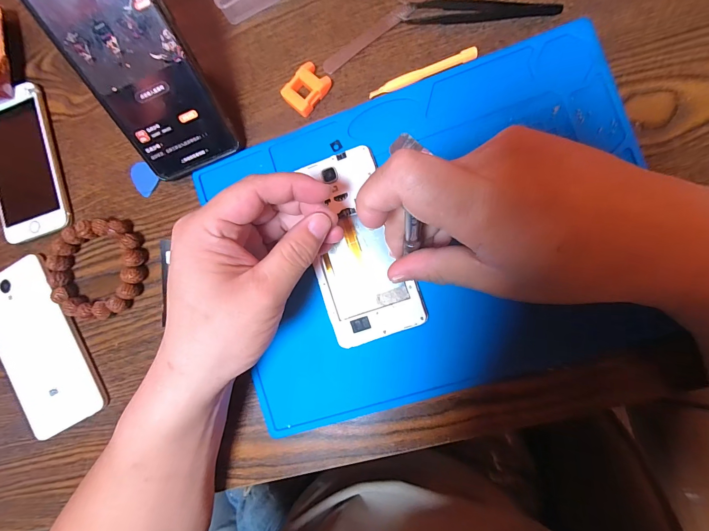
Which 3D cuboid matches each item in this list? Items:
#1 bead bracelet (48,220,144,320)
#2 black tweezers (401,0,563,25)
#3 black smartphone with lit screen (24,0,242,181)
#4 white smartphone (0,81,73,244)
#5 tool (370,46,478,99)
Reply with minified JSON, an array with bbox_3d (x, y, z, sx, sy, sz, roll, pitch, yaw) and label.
[{"bbox_3d":[-0.217,0.003,0.278,0.089,0.016,0.079,-25,86,7],"label":"bead bracelet"},{"bbox_3d":[0.095,-0.193,0.244,0.107,0.004,0.018,1,89,8],"label":"black tweezers"},{"bbox_3d":[-0.151,-0.142,0.219,0.073,0.008,0.160,-20,126,7],"label":"black smartphone with lit screen"},{"bbox_3d":[-0.298,-0.089,0.292,0.069,0.009,0.129,-17,87,7],"label":"white smartphone"},{"bbox_3d":[0.051,-0.145,0.247,0.082,0.007,0.008,-19,87,7],"label":"tool"}]

